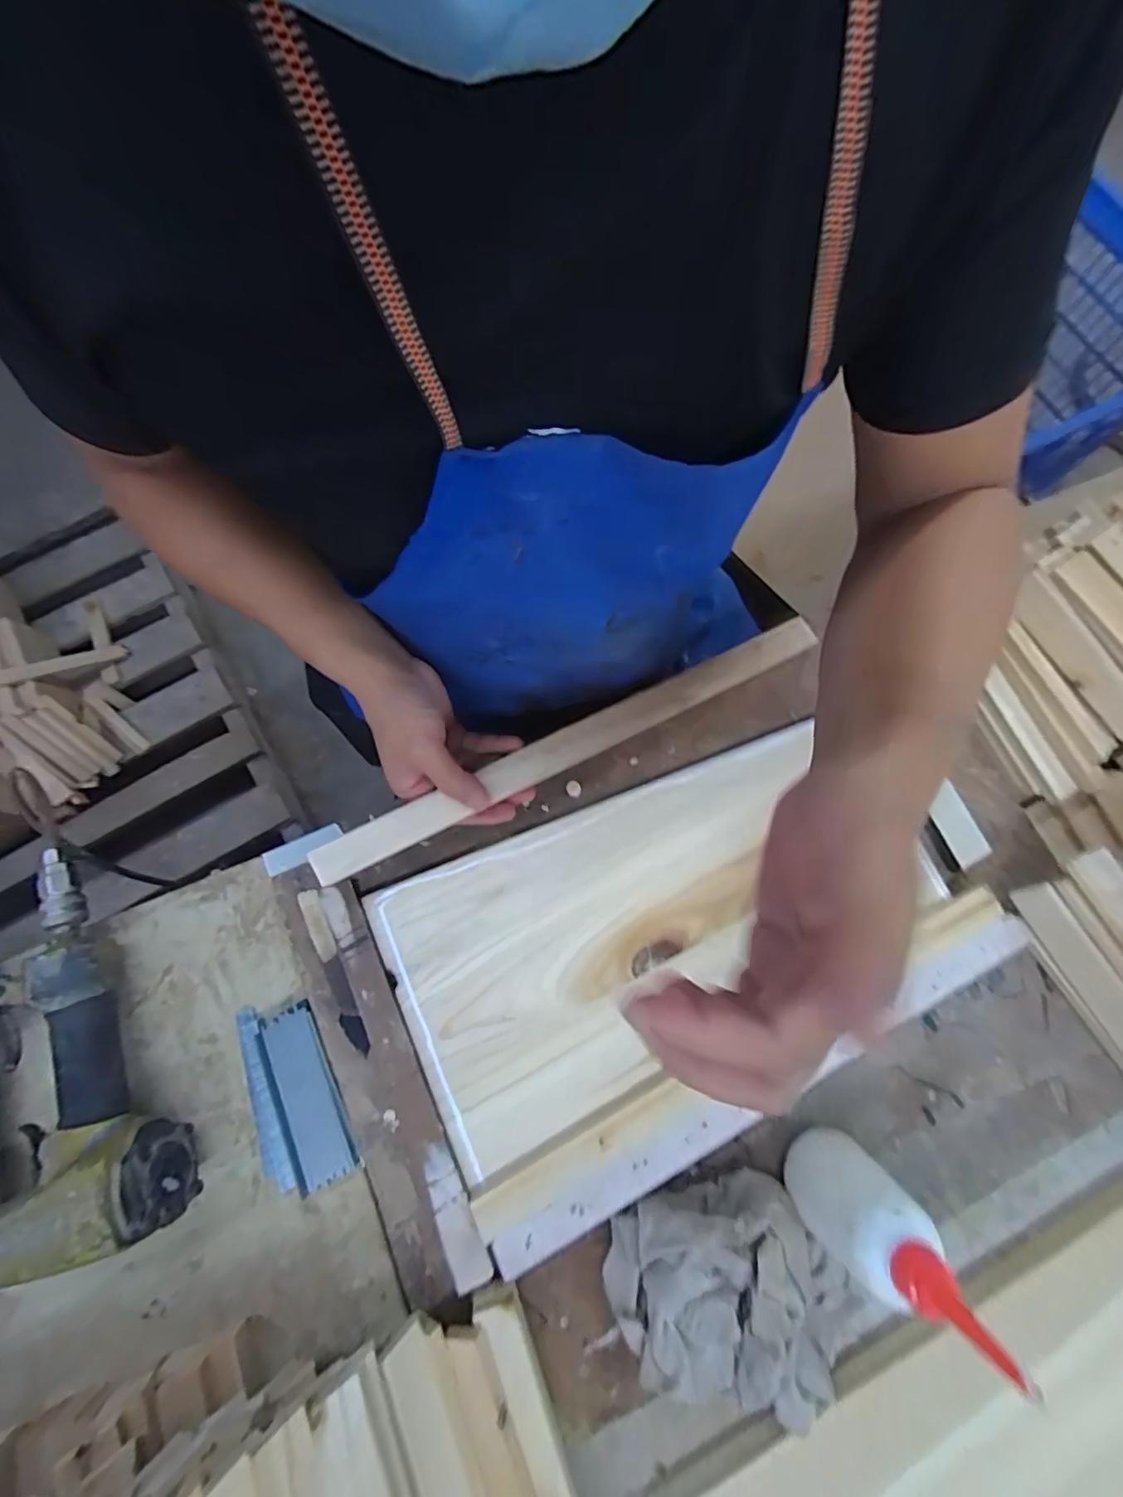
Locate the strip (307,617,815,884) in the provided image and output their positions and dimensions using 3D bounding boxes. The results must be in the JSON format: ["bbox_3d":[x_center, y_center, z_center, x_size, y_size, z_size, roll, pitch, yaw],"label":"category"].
[{"bbox_3d":[0.022,-0.010,0.424,0.443,0.012,0.026,-26,79,-13],"label":"strip"}]

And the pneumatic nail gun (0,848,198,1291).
[{"bbox_3d":[-0.375,0.224,0.362,0.162,0.065,0.259,-29,79,-7],"label":"pneumatic nail gun"}]

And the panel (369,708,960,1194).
[{"bbox_3d":[0.064,0.130,0.418,0.382,0.015,0.201,-25,79,-6],"label":"panel"}]

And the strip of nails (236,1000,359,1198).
[{"bbox_3d":[-0.200,0.252,0.386,0.065,0.016,0.126,-22,78,-6],"label":"strip of nails"}]

